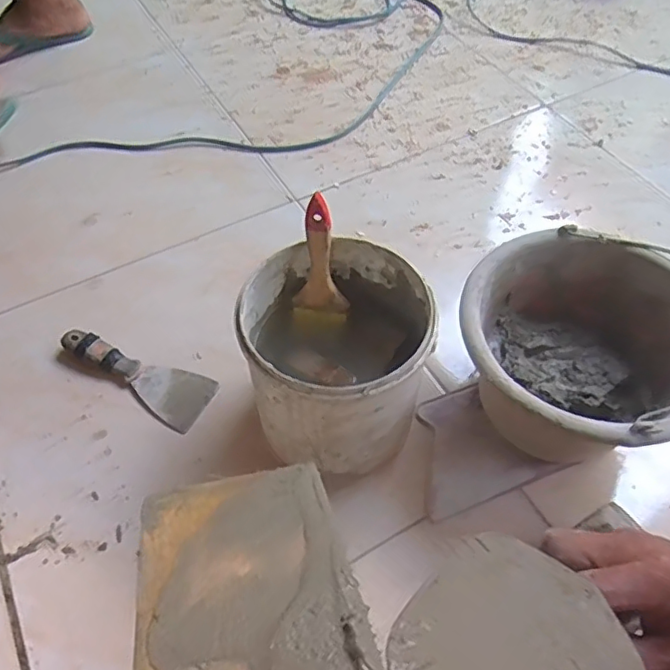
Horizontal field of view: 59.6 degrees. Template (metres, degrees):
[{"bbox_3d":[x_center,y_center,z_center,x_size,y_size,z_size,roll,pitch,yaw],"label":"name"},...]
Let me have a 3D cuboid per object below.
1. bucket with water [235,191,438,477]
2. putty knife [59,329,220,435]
[{"bbox_3d":[0.001,0.020,0.590,0.174,0.212,0.175,0,56,0],"label":"bucket with water"},{"bbox_3d":[-0.234,0.039,0.698,0.195,0.024,0.067,28,60,17],"label":"putty knife"}]

